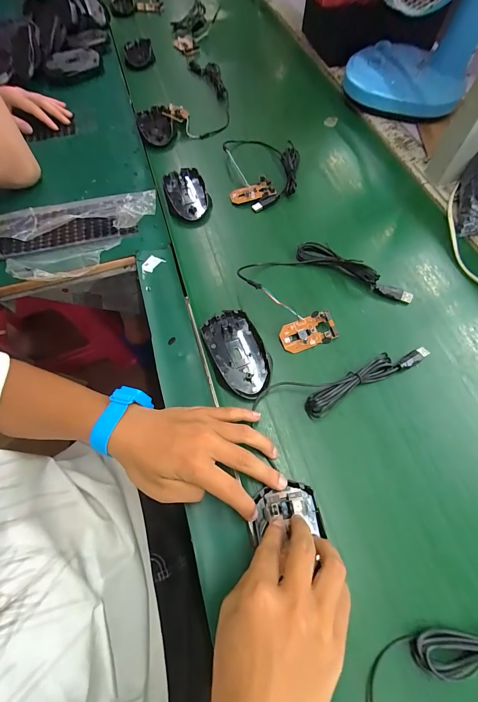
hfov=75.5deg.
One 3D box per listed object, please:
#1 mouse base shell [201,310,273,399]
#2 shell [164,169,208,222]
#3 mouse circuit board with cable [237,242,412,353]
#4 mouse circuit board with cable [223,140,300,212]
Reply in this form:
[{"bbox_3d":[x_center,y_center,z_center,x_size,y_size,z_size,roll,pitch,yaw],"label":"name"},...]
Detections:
[{"bbox_3d":[-0.001,0.000,0.360,0.059,0.014,0.109,-22,65,-10],"label":"mouse base shell"},{"bbox_3d":[-0.082,-0.248,0.485,0.061,0.020,0.104,-15,64,-7],"label":"shell"},{"bbox_3d":[0.105,-0.088,0.392,0.179,0.028,0.143,-26,66,-12],"label":"mouse circuit board with cable"},{"bbox_3d":[0.041,-0.297,0.503,0.121,0.028,0.174,-7,64,-3],"label":"mouse circuit board with cable"}]

